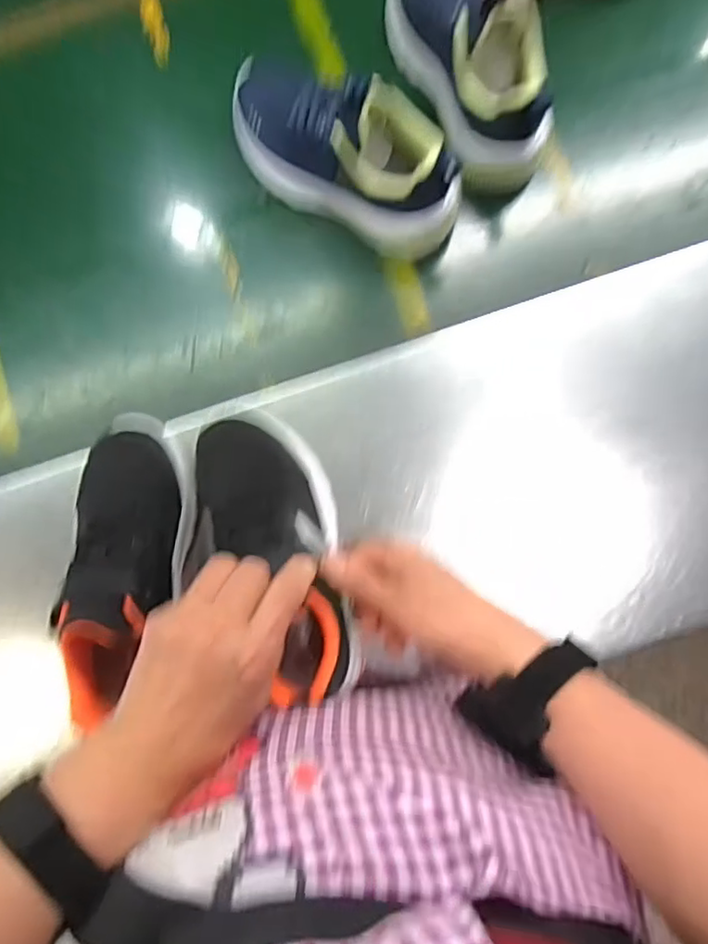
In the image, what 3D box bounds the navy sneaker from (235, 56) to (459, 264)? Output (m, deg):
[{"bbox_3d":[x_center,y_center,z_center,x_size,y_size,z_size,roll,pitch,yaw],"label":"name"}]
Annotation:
[{"bbox_3d":[-0.012,-0.245,0.459,0.201,0.098,0.075,31,87,4],"label":"navy sneaker"}]

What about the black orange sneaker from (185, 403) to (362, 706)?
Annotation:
[{"bbox_3d":[-0.051,0.051,0.401,0.079,0.083,0.194,-21,81,2],"label":"black orange sneaker"}]

